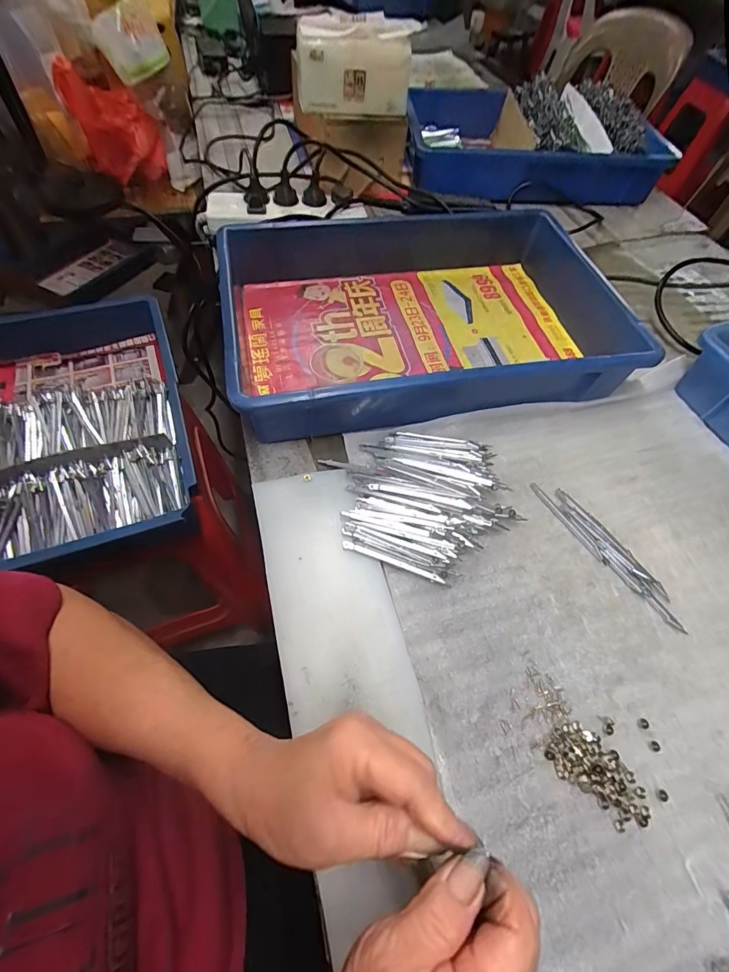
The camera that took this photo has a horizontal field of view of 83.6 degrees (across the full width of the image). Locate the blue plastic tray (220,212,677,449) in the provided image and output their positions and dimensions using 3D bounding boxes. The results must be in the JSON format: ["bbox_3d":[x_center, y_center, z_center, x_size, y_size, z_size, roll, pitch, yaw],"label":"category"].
[{"bbox_3d":[0.064,-0.206,0.472,0.428,0.067,0.289,-10,61,-9],"label":"blue plastic tray"}]

